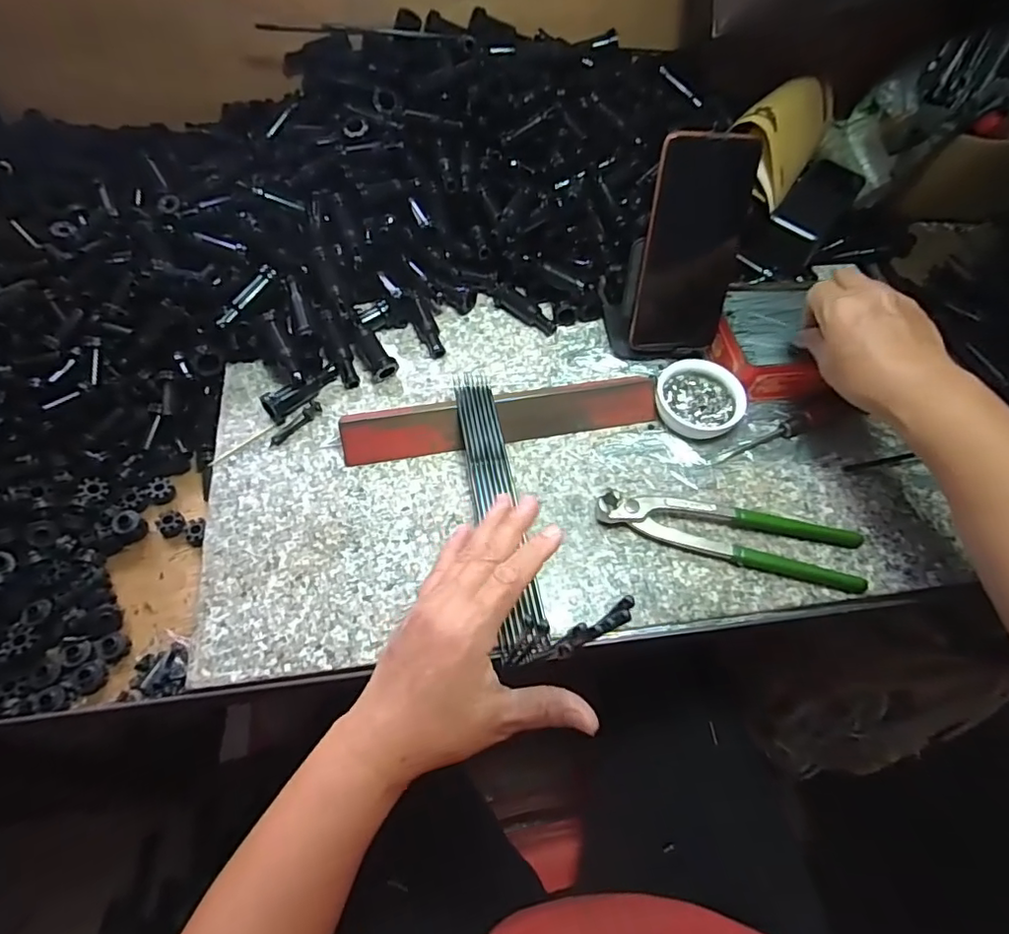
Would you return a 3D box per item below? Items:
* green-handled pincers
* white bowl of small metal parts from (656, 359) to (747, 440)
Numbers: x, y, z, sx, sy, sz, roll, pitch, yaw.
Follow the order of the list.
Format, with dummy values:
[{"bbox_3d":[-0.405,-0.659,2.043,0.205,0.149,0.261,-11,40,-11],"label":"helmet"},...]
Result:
[{"bbox_3d":[0.168,0.050,0.436,0.196,0.018,0.051,11,59,3],"label":"green-handled pincers"},{"bbox_3d":[0.163,-0.056,0.488,0.068,0.023,0.072,1,59,-2],"label":"white bowl of small metal parts"}]

